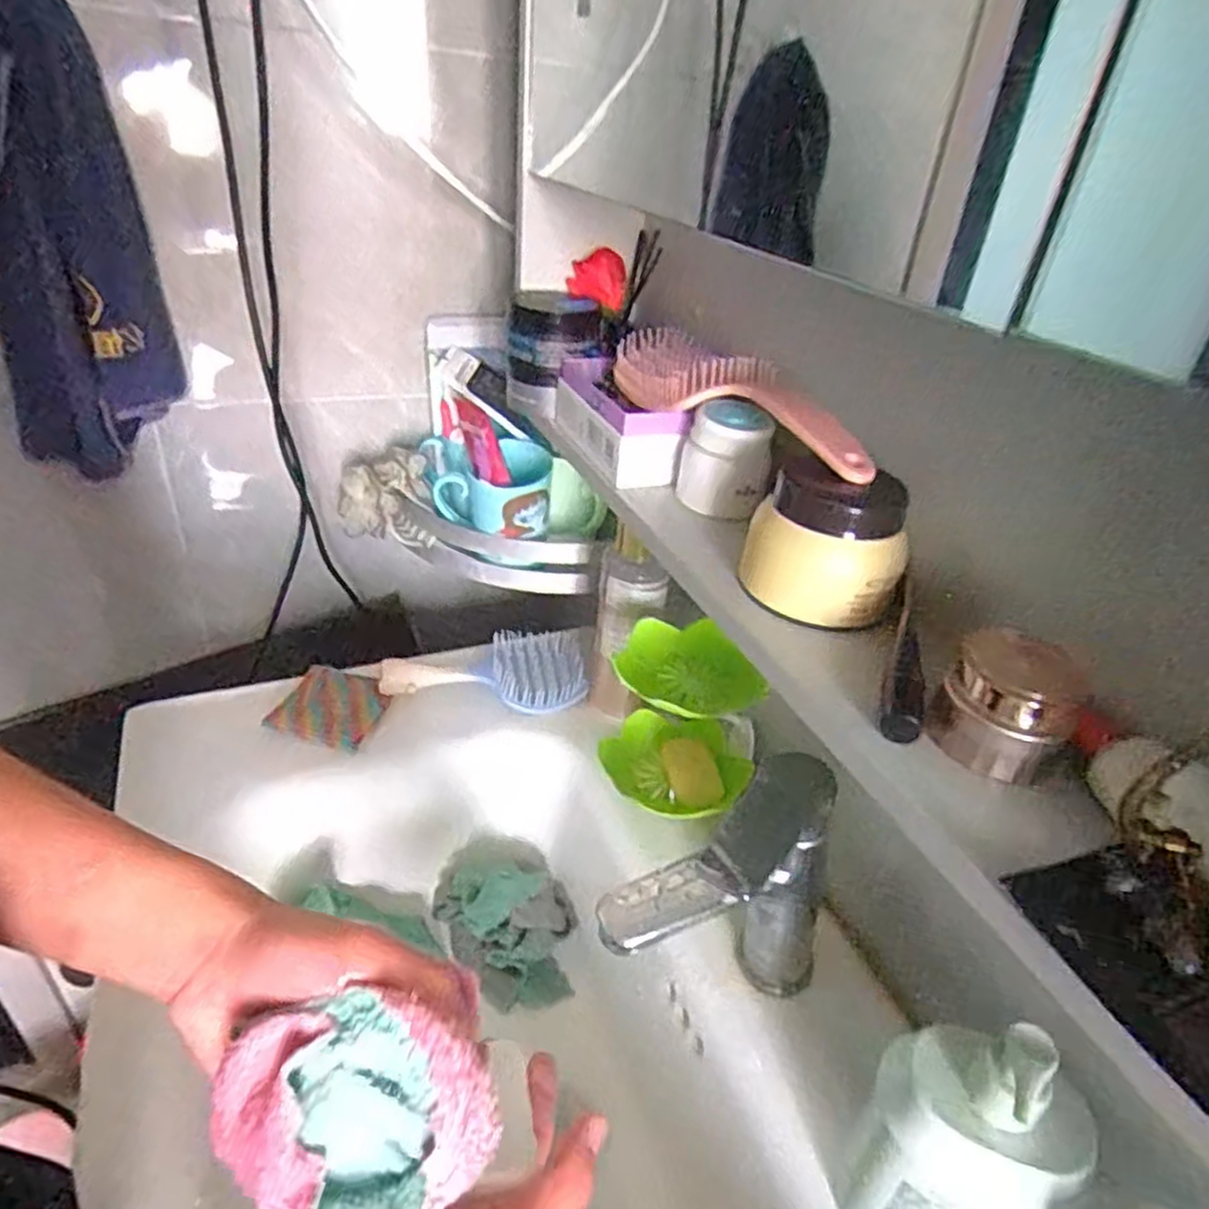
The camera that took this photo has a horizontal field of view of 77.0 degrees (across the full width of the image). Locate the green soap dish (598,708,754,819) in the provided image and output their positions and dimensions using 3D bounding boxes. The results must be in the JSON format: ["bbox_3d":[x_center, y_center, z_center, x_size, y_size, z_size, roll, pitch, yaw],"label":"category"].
[{"bbox_3d":[0.053,0.123,0.587,0.110,0.033,0.091,13,33,10],"label":"green soap dish"}]

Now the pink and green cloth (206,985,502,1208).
[{"bbox_3d":[-0.094,0.192,0.288,0.083,0.058,0.077,-22,42,-36],"label":"pink and green cloth"}]

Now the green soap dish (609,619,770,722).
[{"bbox_3d":[0.059,0.047,0.553,0.101,0.018,0.098,4,33,-3],"label":"green soap dish"}]

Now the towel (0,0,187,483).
[{"bbox_3d":[-0.421,-0.282,0.590,0.122,0.350,0.061,-17,39,-31],"label":"towel"}]

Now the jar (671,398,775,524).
[{"bbox_3d":[0.075,-0.091,0.481,0.052,0.067,0.052,9,33,4],"label":"jar"}]

